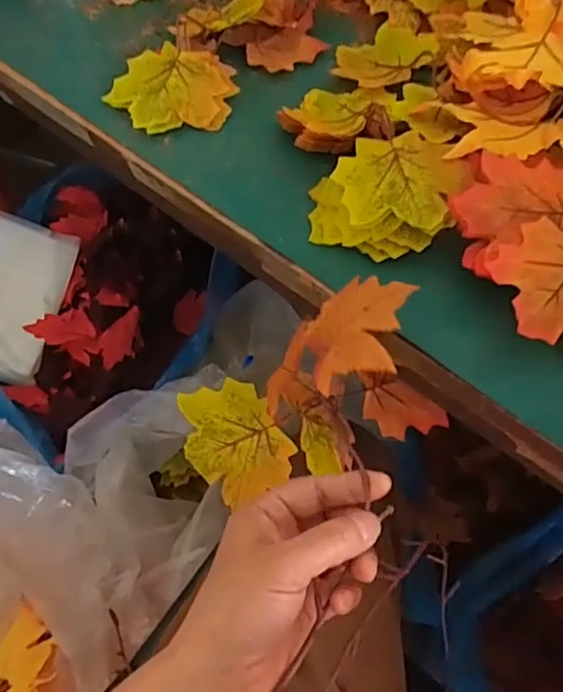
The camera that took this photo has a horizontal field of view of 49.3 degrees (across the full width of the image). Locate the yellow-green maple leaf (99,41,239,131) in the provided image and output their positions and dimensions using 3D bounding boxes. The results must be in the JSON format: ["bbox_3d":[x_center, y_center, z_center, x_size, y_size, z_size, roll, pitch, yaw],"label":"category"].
[{"bbox_3d":[-0.088,-0.204,0.490,0.097,0.023,0.081,11,61,7],"label":"yellow-green maple leaf"}]

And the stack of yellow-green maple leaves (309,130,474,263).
[{"bbox_3d":[0.073,-0.105,0.424,0.096,0.030,0.092,21,63,13],"label":"stack of yellow-green maple leaves"}]

